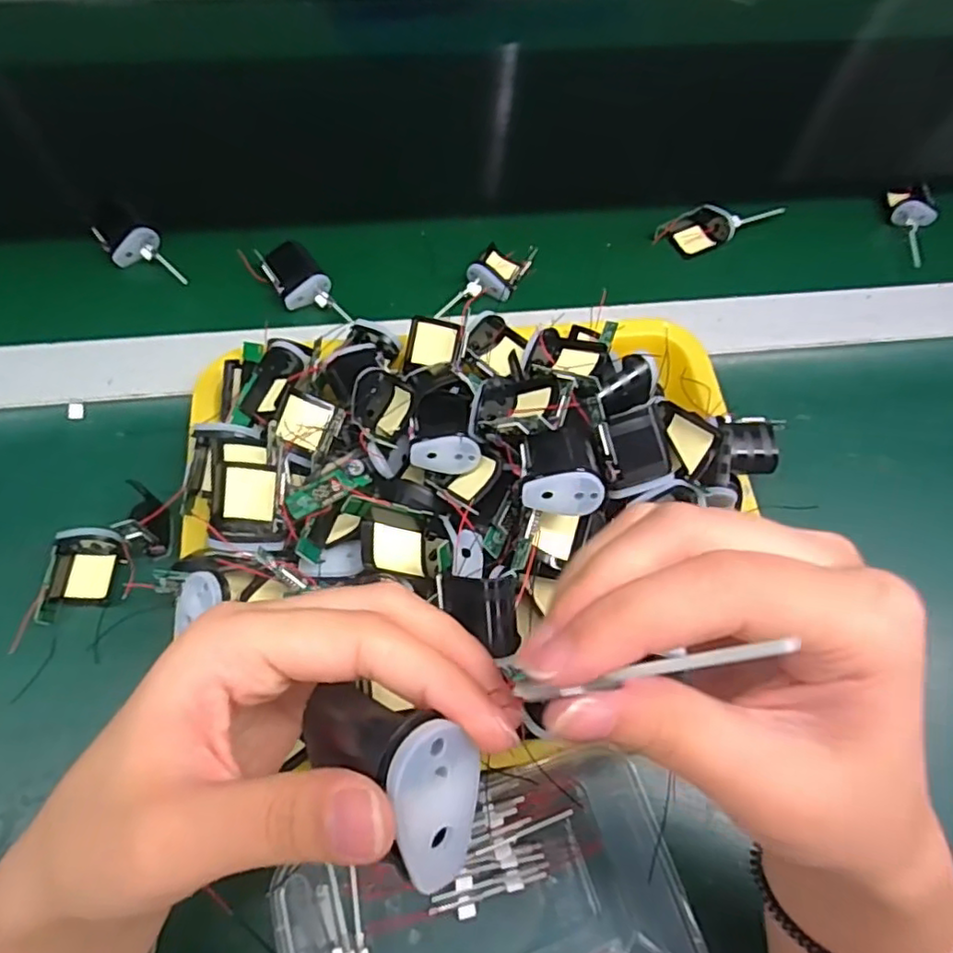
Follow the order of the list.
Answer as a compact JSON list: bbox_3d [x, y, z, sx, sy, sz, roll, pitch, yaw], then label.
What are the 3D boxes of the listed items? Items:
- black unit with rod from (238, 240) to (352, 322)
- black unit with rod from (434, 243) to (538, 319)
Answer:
[{"bbox_3d":[-0.129,-0.139,0.457,0.038,0.019,0.081,-40,73,-18],"label":"black unit with rod"},{"bbox_3d":[0.010,-0.145,0.469,0.036,0.018,0.093,28,68,10],"label":"black unit with rod"}]

